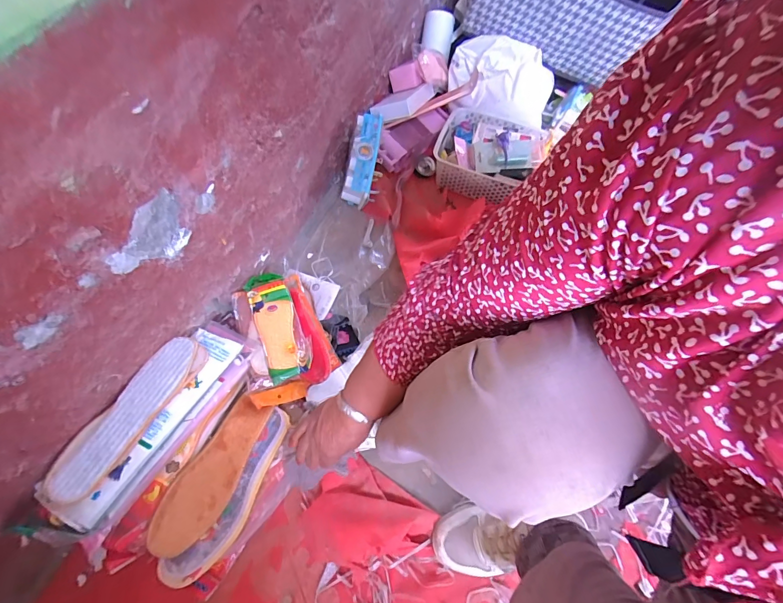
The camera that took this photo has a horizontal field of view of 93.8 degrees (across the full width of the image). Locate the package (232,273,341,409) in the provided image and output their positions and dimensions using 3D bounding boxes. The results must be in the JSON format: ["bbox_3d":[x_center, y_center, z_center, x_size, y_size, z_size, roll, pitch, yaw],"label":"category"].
[{"bbox_3d":[-0.201,0.055,0.651,0.151,0.052,0.234,-24,69,-14],"label":"package"}]

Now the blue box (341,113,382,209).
[{"bbox_3d":[-0.061,-0.312,0.806,0.067,0.087,0.189,12,95,2],"label":"blue box"}]

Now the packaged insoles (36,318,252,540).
[{"bbox_3d":[-0.331,0.149,0.526,0.109,0.070,0.310,25,50,8],"label":"packaged insoles"}]

